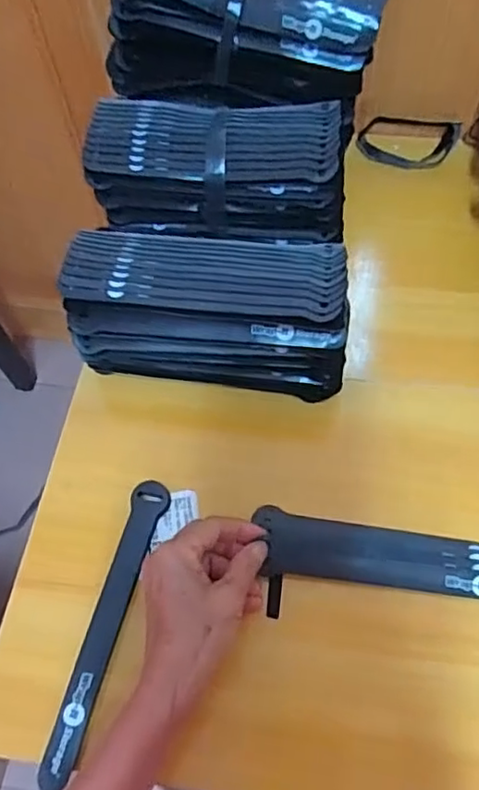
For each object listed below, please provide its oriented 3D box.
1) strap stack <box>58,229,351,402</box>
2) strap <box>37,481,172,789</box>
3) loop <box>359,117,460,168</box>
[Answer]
[{"bbox_3d":[-0.021,-0.059,0.469,0.199,0.103,0.083,4,63,6],"label":"strap stack"},{"bbox_3d":[-0.090,0.151,0.408,0.025,0.014,0.198,13,64,10],"label":"strap"},{"bbox_3d":[0.170,-0.255,0.615,0.097,0.011,0.052,10,85,6],"label":"loop"}]

